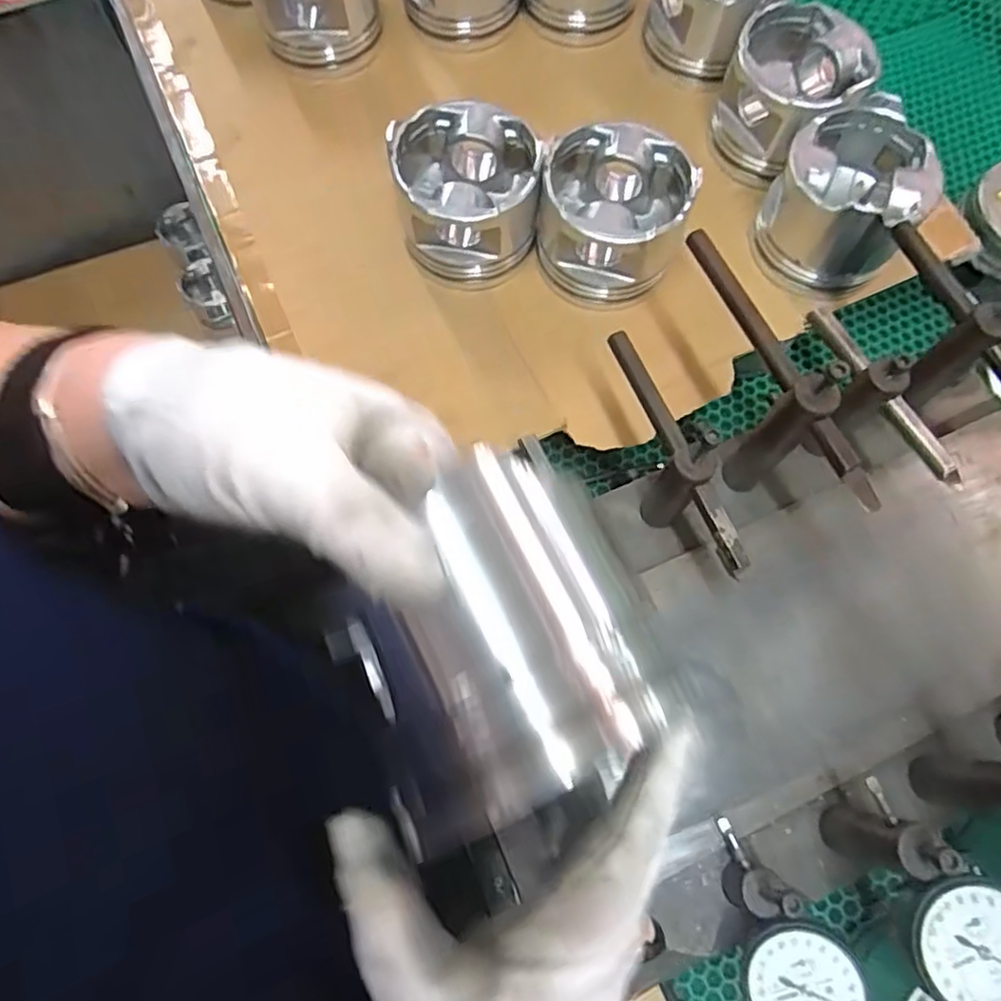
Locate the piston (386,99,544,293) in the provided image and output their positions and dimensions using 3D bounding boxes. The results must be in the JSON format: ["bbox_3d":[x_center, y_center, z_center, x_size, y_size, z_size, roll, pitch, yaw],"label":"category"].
[{"bbox_3d":[-0.023,-0.215,0.452,0.091,0.079,0.091,-7,72,-3],"label":"piston"}]

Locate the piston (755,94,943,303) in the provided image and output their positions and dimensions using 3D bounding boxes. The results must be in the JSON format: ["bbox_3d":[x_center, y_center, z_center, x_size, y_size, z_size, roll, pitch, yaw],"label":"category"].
[{"bbox_3d":[0.244,-0.212,0.458,0.094,0.080,0.096,0,72,-1],"label":"piston"}]

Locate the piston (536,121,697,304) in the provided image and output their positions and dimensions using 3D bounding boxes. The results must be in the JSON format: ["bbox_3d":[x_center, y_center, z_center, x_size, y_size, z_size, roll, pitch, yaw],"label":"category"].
[{"bbox_3d":[0.077,-0.201,0.449,0.092,0.069,0.090,13,72,3],"label":"piston"}]

